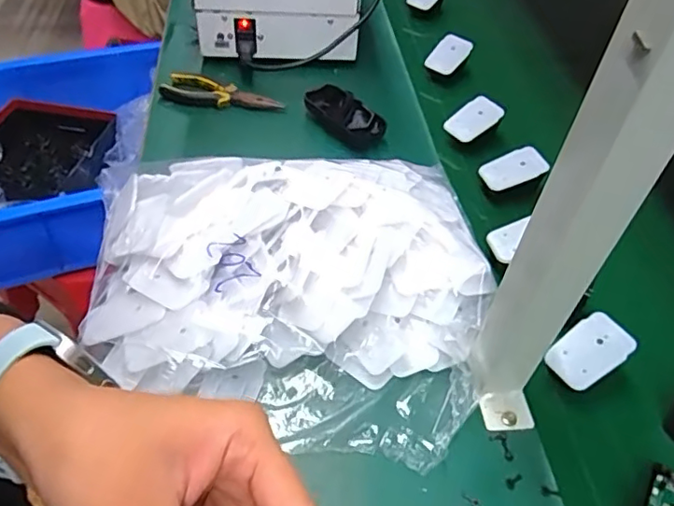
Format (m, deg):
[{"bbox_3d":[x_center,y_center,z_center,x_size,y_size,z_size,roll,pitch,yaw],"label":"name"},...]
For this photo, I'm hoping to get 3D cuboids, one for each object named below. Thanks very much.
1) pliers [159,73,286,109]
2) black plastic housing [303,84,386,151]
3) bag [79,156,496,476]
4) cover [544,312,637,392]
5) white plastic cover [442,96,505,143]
[{"bbox_3d":[-0.145,-0.197,0.715,0.154,0.013,0.049,16,50,10],"label":"pliers"},{"bbox_3d":[0.010,-0.165,0.693,0.109,0.032,0.045,38,57,24],"label":"black plastic housing"},{"bbox_3d":[-0.046,0.004,0.506,0.347,0.071,0.296,10,50,3],"label":"bag"},{"bbox_3d":[0.213,0.083,0.481,0.068,0.006,0.045,-37,61,-10],"label":"cover"},{"bbox_3d":[0.168,-0.165,0.700,0.068,0.012,0.042,-39,77,-2],"label":"white plastic cover"}]

